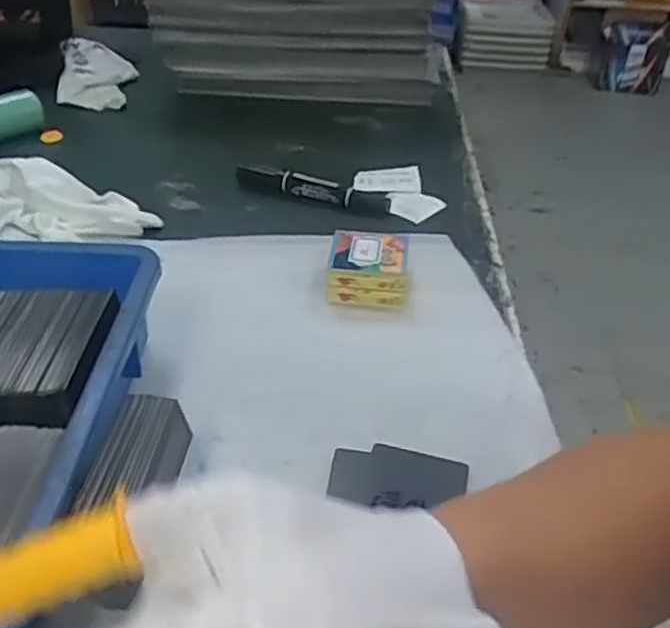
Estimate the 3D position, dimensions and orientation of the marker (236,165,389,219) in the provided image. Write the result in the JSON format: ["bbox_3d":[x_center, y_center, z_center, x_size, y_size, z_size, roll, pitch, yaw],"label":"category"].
[{"bbox_3d":[-0.022,-0.115,0.631,0.145,0.024,0.018,16,40,13],"label":"marker"}]

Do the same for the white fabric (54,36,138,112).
[{"bbox_3d":[-0.276,-0.279,0.815,0.088,0.031,0.141,-5,39,-12],"label":"white fabric"}]

